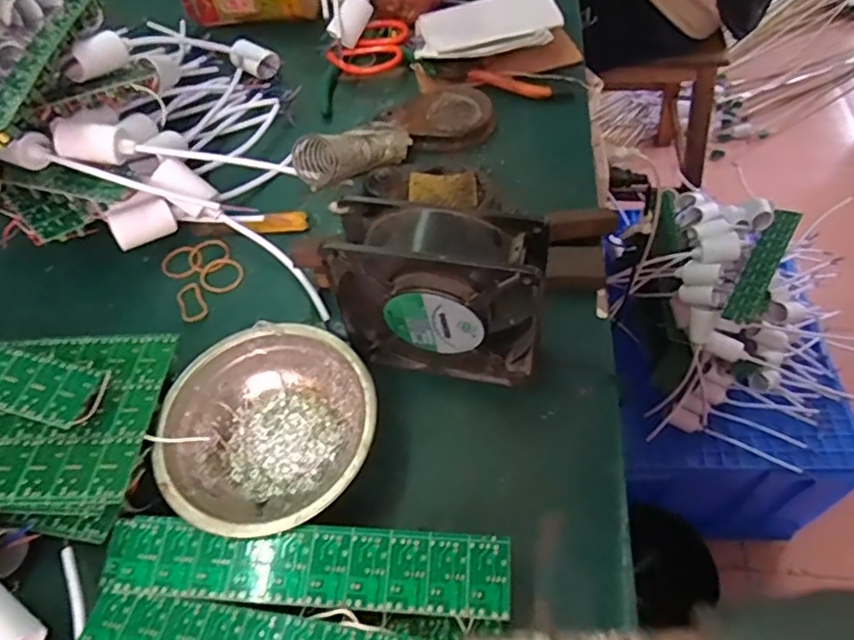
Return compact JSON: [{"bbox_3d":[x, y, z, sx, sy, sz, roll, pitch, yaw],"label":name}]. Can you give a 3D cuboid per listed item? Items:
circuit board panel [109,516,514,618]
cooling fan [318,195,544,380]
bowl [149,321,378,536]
[{"bbox_3d":[-0.065,0.127,0.314,0.212,0.004,0.039,1,60,6],"label":"circuit board panel"},{"bbox_3d":[0.009,-0.014,0.365,0.121,0.120,0.048,12,57,13],"label":"cooling fan"},{"bbox_3d":[-0.093,0.068,0.366,0.125,0.042,0.125,-2,55,3],"label":"bowl"}]

